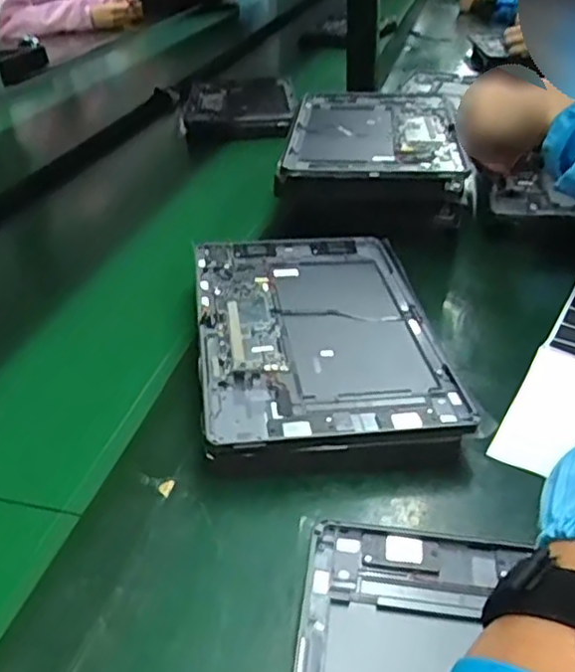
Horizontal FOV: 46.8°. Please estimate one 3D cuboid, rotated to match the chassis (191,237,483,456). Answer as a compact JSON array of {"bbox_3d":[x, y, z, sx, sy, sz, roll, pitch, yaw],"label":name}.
[{"bbox_3d":[0.020,-0.001,0.506,0.169,0.036,0.260,-6,34,-5],"label":"chassis"}]

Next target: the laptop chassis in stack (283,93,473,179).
[{"bbox_3d":[0.091,-0.216,0.696,0.171,0.017,0.254,2,34,7],"label":"laptop chassis in stack"}]

